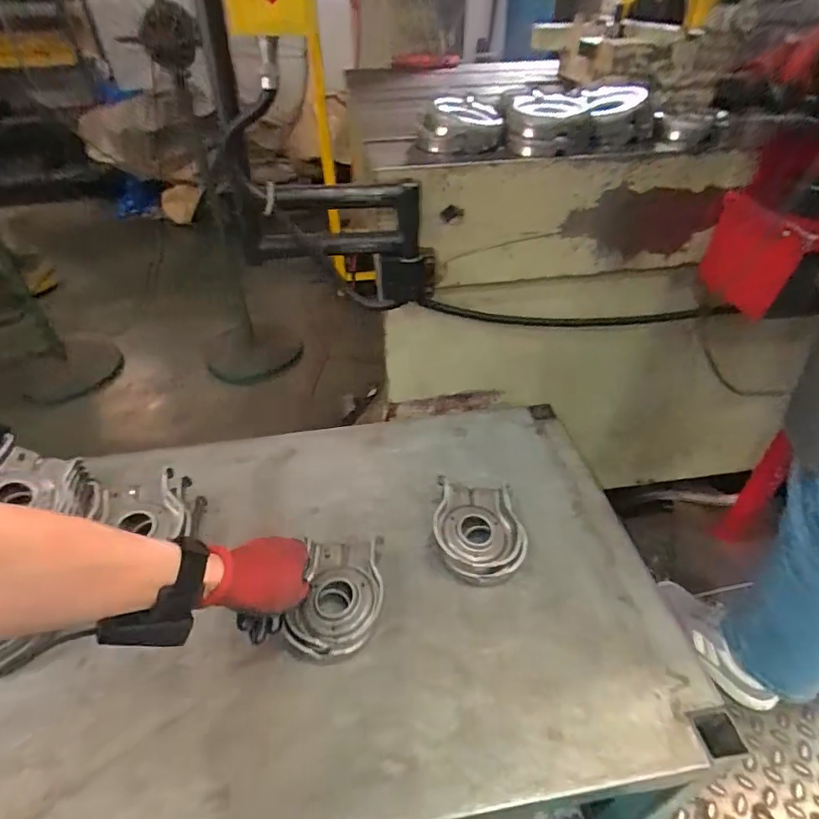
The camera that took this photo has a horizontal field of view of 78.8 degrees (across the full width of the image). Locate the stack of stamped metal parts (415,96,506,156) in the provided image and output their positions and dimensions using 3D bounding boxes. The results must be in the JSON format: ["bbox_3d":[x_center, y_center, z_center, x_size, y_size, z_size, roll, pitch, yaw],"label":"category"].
[{"bbox_3d":[0.065,-0.380,0.663,0.103,0.046,0.118,-1,41,0],"label":"stack of stamped metal parts"}]

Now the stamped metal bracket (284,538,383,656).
[{"bbox_3d":[-0.074,0.196,0.545,0.090,0.032,0.135,4,41,5],"label":"stamped metal bracket"}]

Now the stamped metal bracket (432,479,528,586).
[{"bbox_3d":[0.084,0.148,0.613,0.104,0.040,0.125,0,41,1],"label":"stamped metal bracket"}]

